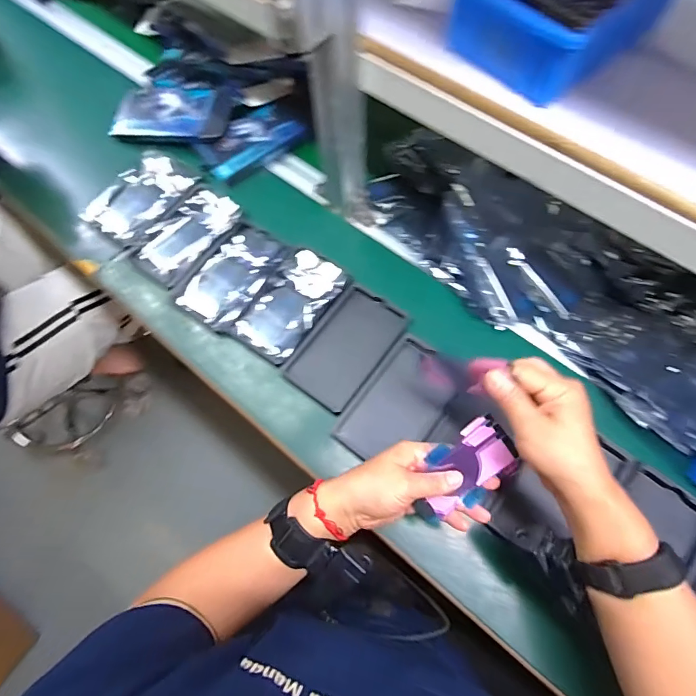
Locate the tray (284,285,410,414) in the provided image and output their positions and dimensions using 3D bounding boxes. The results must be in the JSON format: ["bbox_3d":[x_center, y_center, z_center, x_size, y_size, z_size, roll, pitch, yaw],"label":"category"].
[{"bbox_3d":[0.000,-0.002,0.532,0.089,0.016,0.153,36,71,15],"label":"tray"}]

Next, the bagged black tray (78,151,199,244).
[{"bbox_3d":[-0.304,-0.225,0.618,0.102,0.022,0.147,30,70,13],"label":"bagged black tray"}]

